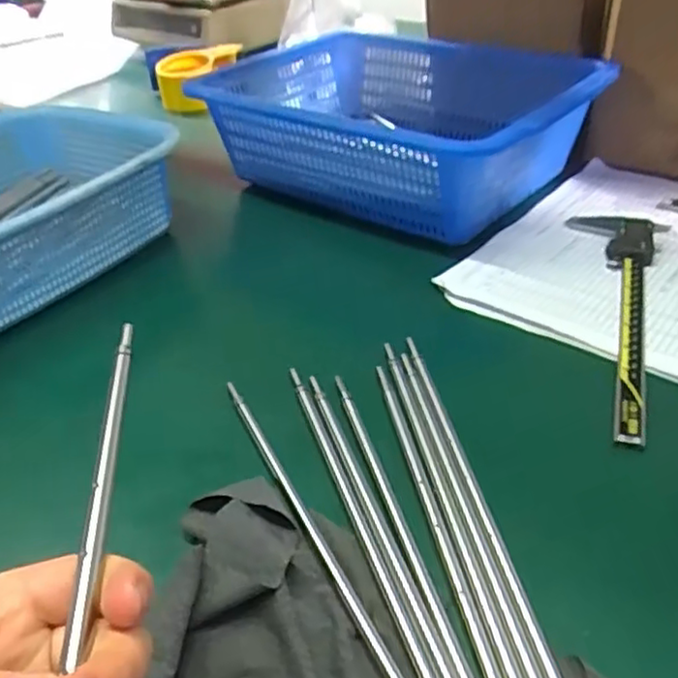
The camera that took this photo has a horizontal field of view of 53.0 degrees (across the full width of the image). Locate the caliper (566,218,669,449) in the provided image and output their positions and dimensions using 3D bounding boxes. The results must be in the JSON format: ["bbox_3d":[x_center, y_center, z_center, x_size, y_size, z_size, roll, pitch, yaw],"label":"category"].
[{"bbox_3d":[0.204,-0.024,0.490,0.068,0.011,0.271,7,38,15],"label":"caliper"}]

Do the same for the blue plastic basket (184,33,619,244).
[{"bbox_3d":[0.065,-0.213,0.685,0.346,0.112,0.266,18,42,26],"label":"blue plastic basket"}]

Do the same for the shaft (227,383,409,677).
[{"bbox_3d":[-0.009,0.100,0.342,0.011,0.006,0.271,-18,39,-18],"label":"shaft"}]

